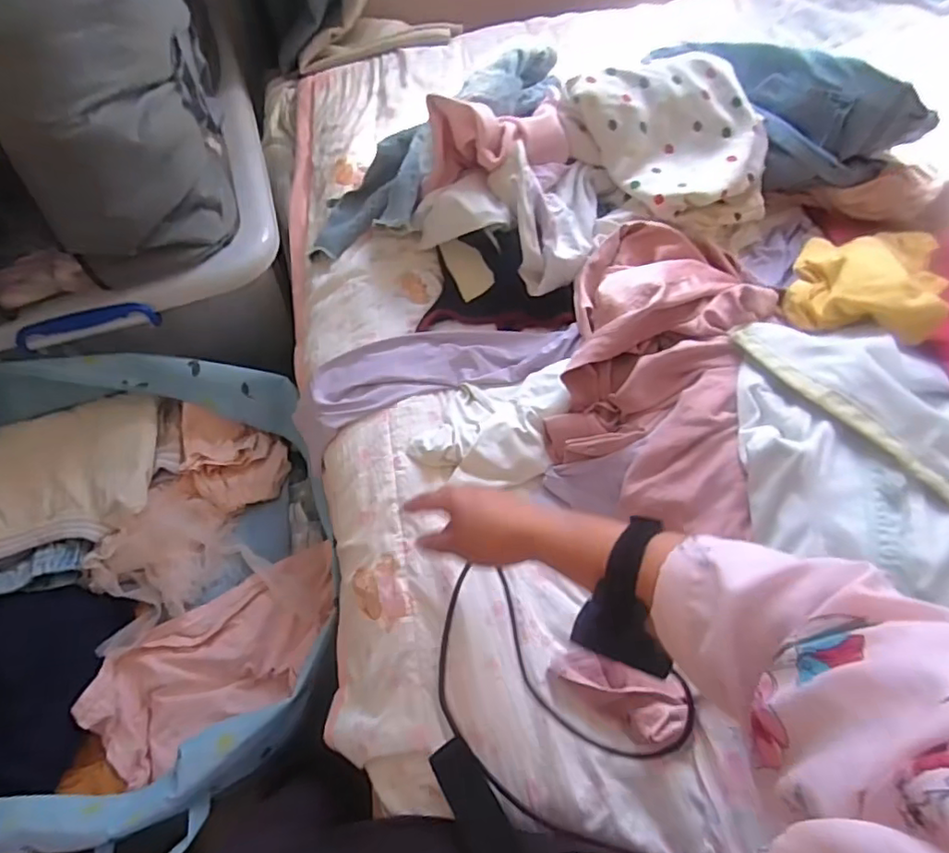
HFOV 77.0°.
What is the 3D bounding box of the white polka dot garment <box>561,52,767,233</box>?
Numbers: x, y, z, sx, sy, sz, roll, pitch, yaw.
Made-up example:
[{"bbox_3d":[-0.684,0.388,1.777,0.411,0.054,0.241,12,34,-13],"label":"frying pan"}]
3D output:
[{"bbox_3d":[0.234,-0.340,0.710,0.176,0.097,0.209,-23,64,-13],"label":"white polka dot garment"}]

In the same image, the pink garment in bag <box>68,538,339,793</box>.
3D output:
[{"bbox_3d":[-0.301,0.277,0.721,0.324,0.046,0.144,-29,65,-16],"label":"pink garment in bag"}]

